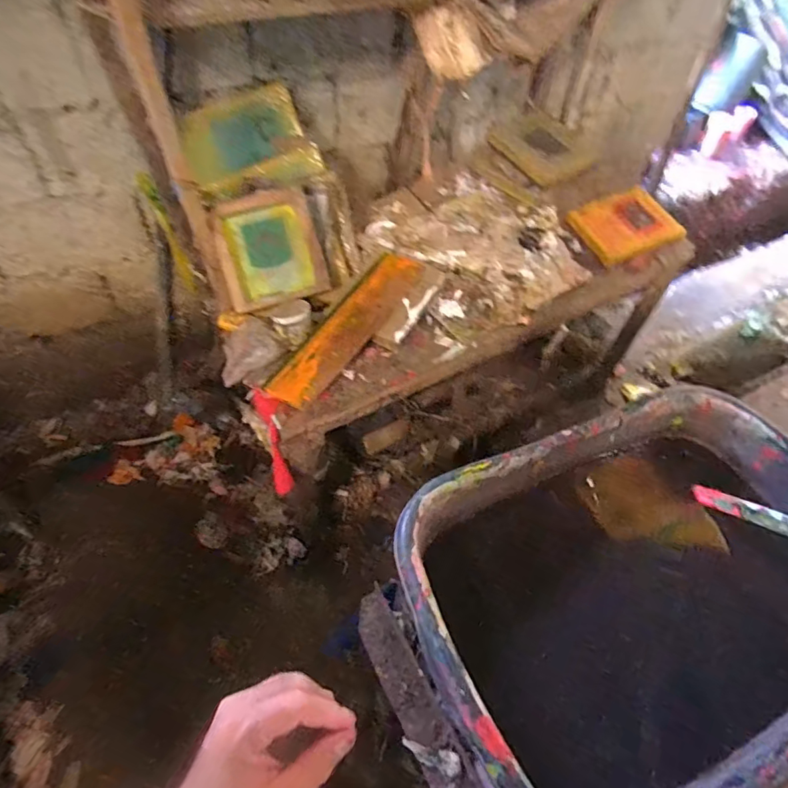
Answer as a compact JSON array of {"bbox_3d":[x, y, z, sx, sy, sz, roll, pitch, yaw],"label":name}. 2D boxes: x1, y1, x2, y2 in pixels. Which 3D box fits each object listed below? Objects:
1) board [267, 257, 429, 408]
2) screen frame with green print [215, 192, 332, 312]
[{"bbox_3d":[-0.103,-0.160,1.173,0.118,0.029,0.480,31,64,11],"label":"board"},{"bbox_3d":[-0.317,-0.369,1.297,0.253,0.269,0.035,-16,12,-9],"label":"screen frame with green print"}]

